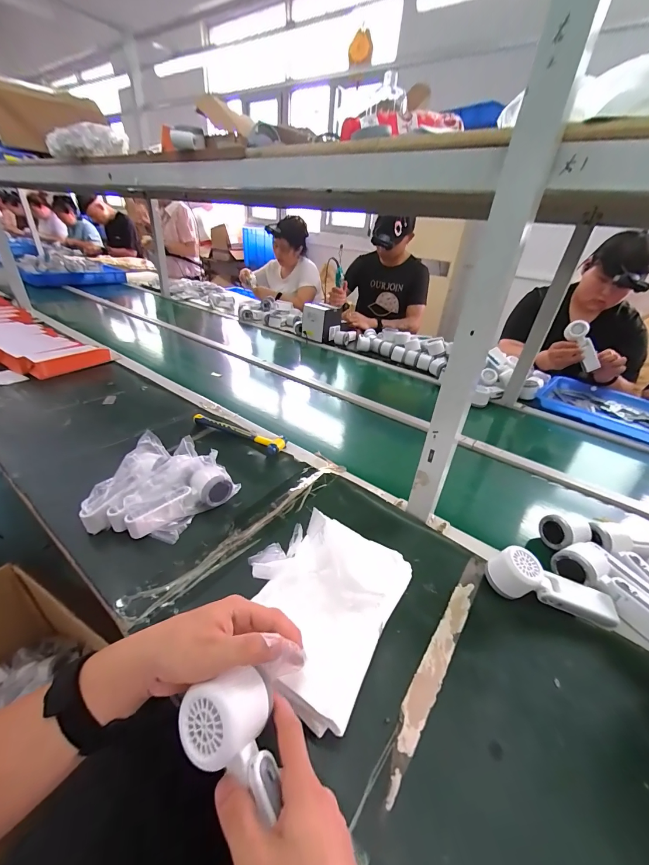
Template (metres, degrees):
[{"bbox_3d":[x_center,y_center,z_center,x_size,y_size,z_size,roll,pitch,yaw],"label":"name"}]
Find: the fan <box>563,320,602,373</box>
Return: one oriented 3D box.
[{"bbox_3d":[0.823,-0.272,1.055,0.033,0.168,0.060,-30,6,-38],"label":"fan"}]

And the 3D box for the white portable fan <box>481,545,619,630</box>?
[{"bbox_3d":[0.321,0.214,0.464,0.166,0.060,0.050,12,33,11],"label":"white portable fan"}]

